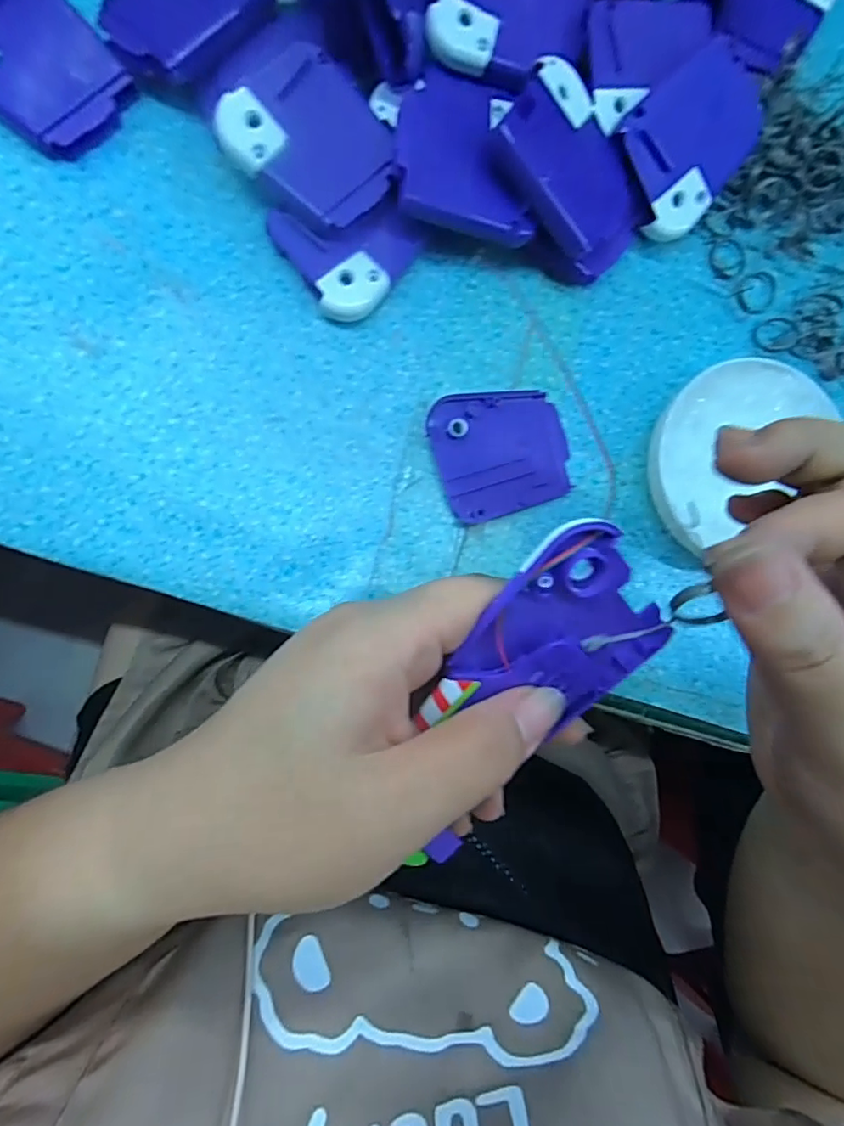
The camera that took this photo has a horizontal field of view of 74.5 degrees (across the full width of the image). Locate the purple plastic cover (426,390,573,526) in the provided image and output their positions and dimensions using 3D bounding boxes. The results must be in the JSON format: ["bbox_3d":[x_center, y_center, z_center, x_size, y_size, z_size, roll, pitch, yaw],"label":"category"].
[{"bbox_3d":[0.036,-0.048,0.239,0.058,0.010,0.052,-17,91,-9],"label":"purple plastic cover"}]

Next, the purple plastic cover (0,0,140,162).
[{"bbox_3d":[-0.148,-0.190,0.212,0.060,0.013,0.049,41,83,-6],"label":"purple plastic cover"}]

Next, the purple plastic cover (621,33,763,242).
[{"bbox_3d":[0.116,-0.178,0.234,0.068,0.007,0.050,-44,113,-4],"label":"purple plastic cover"}]

